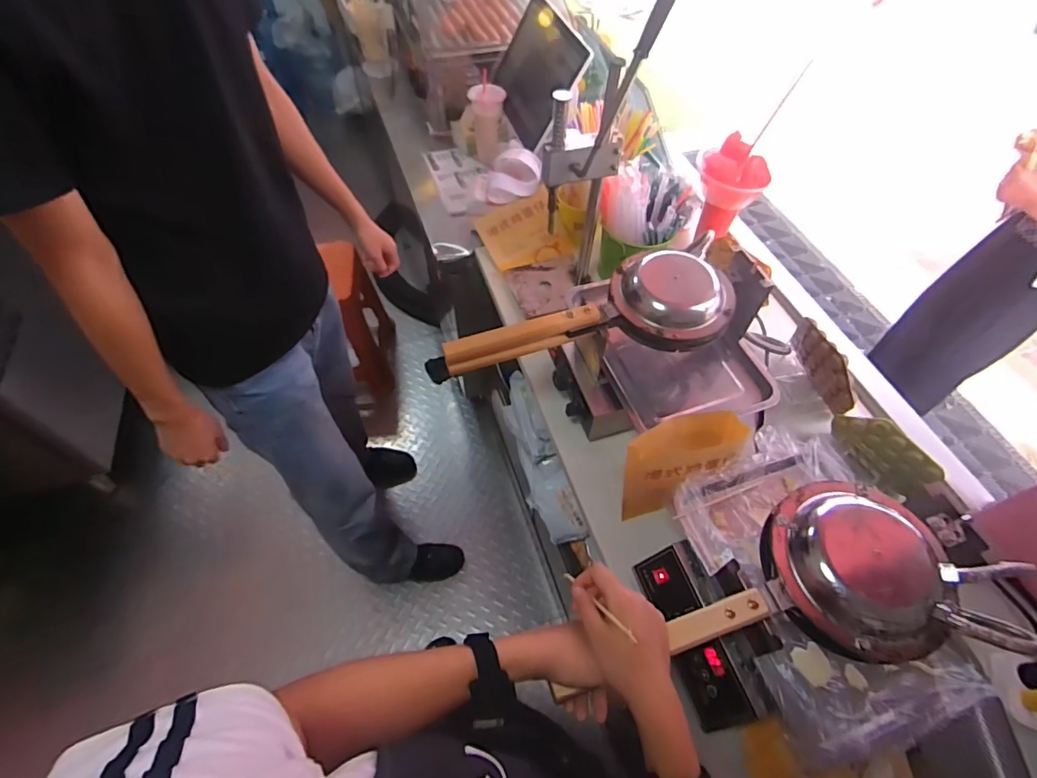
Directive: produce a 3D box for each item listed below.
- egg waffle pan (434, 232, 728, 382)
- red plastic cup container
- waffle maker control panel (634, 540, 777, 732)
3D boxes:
[{"bbox_3d":[0.115,-0.101,0.783,0.472,0.093,0.172,-15,57,-12],"label":"egg waffle pan"},{"bbox_3d":[0.434,-0.411,1.069,0.114,0.177,0.111,-19,58,-15],"label":"red plastic cup container"},{"bbox_3d":[0.241,0.324,0.677,0.021,0.106,0.215,12,46,-43],"label":"waffle maker control panel"}]

